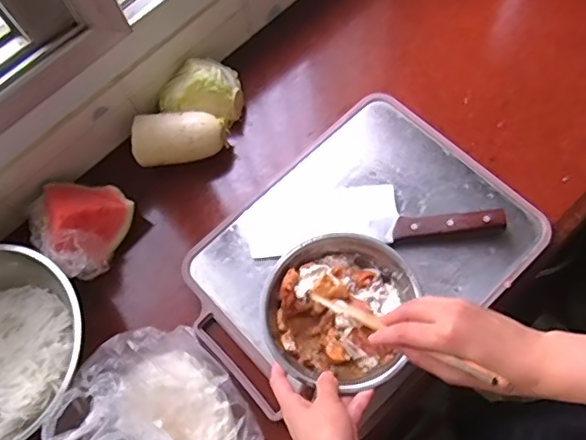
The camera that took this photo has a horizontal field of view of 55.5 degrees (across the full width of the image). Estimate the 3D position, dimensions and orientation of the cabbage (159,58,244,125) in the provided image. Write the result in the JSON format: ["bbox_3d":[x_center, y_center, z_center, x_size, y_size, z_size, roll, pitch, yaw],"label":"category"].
[{"bbox_3d":[-0.118,-0.167,0.725,0.101,0.076,0.076,10,69,7],"label":"cabbage"}]

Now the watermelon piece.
[{"bbox_3d":[-0.262,0.002,0.660,0.109,0.056,0.111,19,70,10],"label":"watermelon piece"}]

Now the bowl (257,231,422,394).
[{"bbox_3d":[0.044,0.094,0.592,0.152,0.050,0.152,-1,68,2],"label":"bowl"}]

